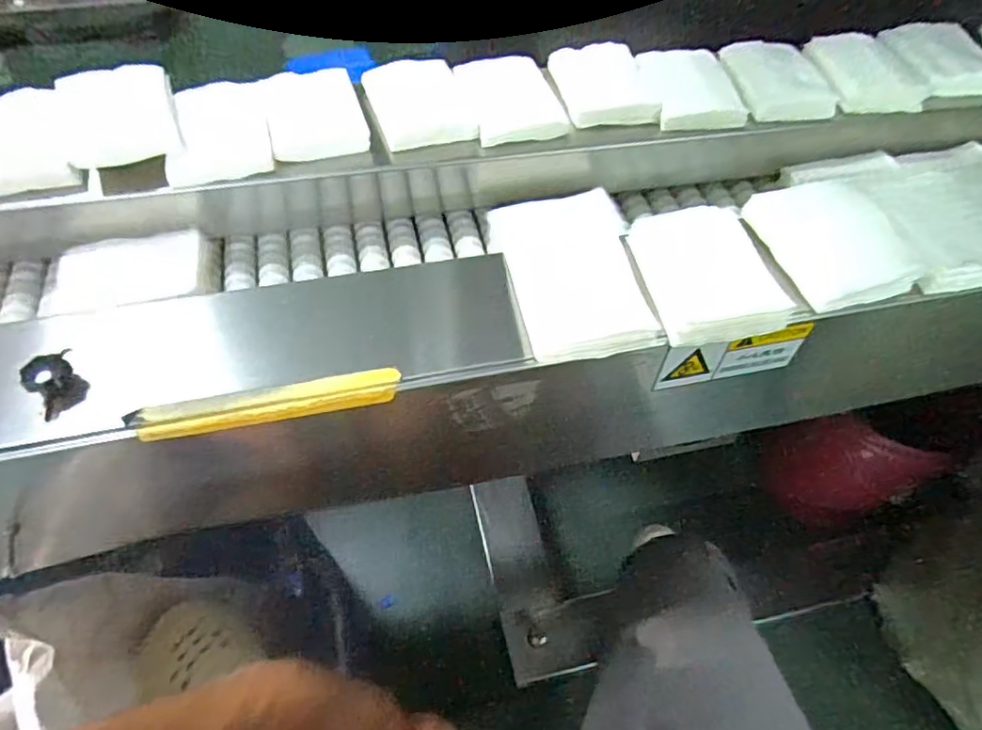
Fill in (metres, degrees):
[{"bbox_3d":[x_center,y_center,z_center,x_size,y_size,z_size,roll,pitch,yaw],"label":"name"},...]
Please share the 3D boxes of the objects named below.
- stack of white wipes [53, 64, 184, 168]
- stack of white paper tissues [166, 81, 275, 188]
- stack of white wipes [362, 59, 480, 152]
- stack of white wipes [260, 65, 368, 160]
[{"bbox_3d":[-0.279,-0.189,0.456,0.080,0.022,0.089,-18,58,-14],"label":"stack of white wipes"},{"bbox_3d":[-0.209,-0.182,0.471,0.074,0.023,0.093,-12,57,-11],"label":"stack of white paper tissues"},{"bbox_3d":[-0.061,-0.219,0.510,0.074,0.016,0.105,-14,57,-12],"label":"stack of white wipes"},{"bbox_3d":[-0.141,-0.202,0.488,0.072,0.020,0.097,-13,57,-12],"label":"stack of white wipes"}]

